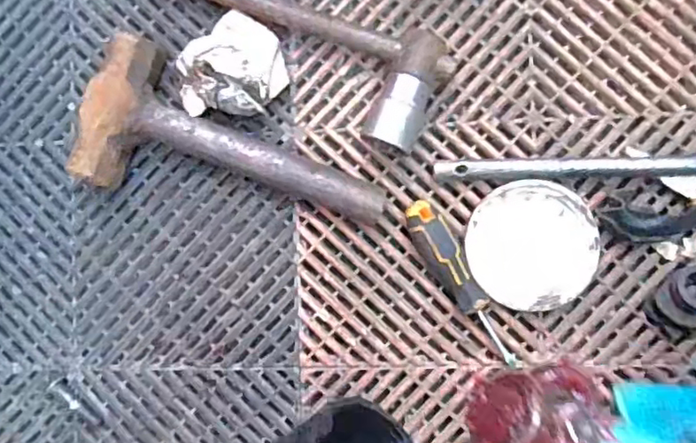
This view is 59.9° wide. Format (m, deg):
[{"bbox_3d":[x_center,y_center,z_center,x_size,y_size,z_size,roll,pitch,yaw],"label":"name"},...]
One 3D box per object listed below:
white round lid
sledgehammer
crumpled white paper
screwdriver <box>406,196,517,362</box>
[{"bbox_3d":[0.149,0.019,0.492,0.100,0.018,0.100,-6,89,6],"label":"white round lid"},{"bbox_3d":[-0.093,-0.065,0.503,0.259,0.047,0.125,15,91,6],"label":"sledgehammer"},{"bbox_3d":[-0.096,-0.129,0.495,0.086,0.074,0.095,20,92,6],"label":"crumpled white paper"},{"bbox_3d":[0.092,0.051,0.487,0.027,0.035,0.150,-30,87,5],"label":"screwdriver"}]

